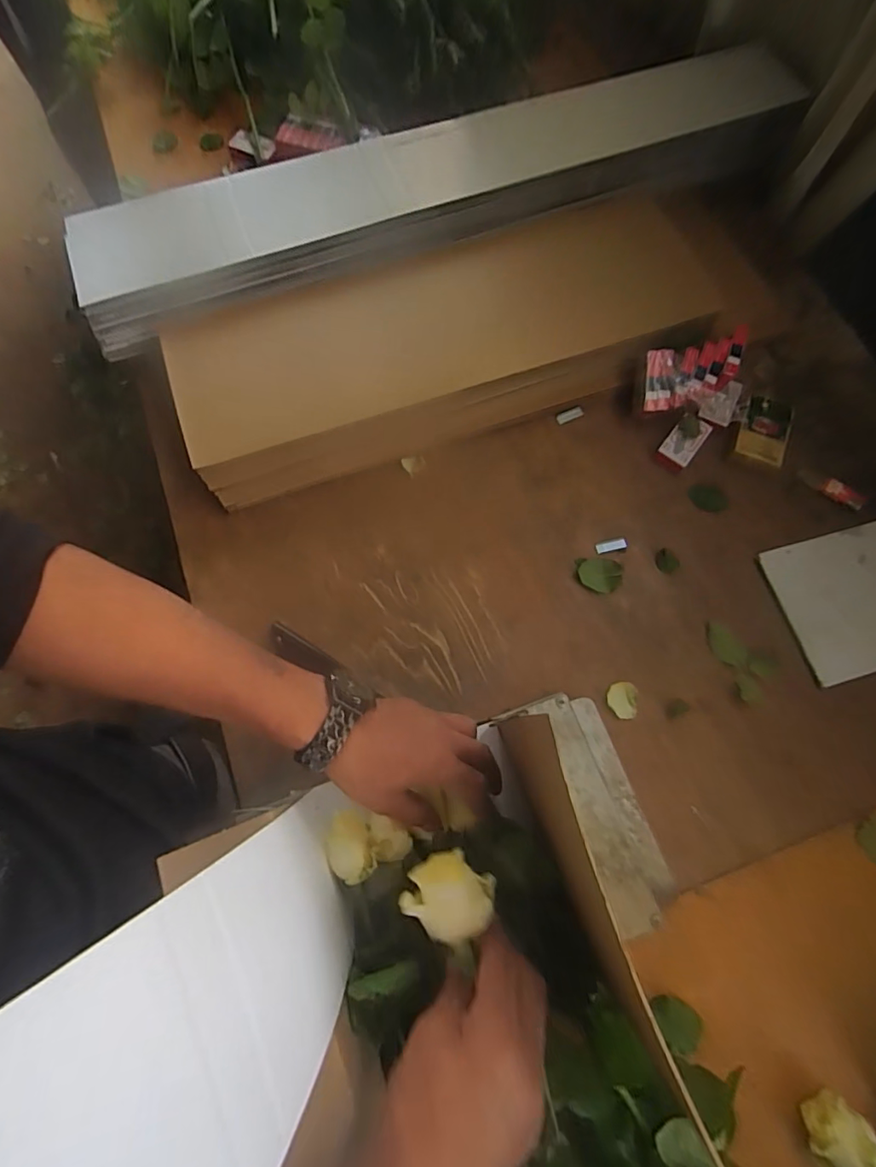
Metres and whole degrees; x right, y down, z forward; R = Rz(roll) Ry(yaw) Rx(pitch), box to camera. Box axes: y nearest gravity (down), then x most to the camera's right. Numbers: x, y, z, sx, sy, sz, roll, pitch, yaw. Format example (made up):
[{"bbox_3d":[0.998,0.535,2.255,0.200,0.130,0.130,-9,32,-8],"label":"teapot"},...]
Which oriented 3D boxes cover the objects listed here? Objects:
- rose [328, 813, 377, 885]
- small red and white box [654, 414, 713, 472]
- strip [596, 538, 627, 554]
[{"bbox_3d":[-0.071,0.211,0.408,0.031,0.036,0.048,-37,77,-11],"label":"rose"},{"bbox_3d":[0.297,-0.172,0.617,0.039,0.010,0.074,36,76,10],"label":"small red and white box"},{"bbox_3d":[0.199,-0.043,0.583,0.037,0.004,0.012,-14,75,-4],"label":"strip"}]

